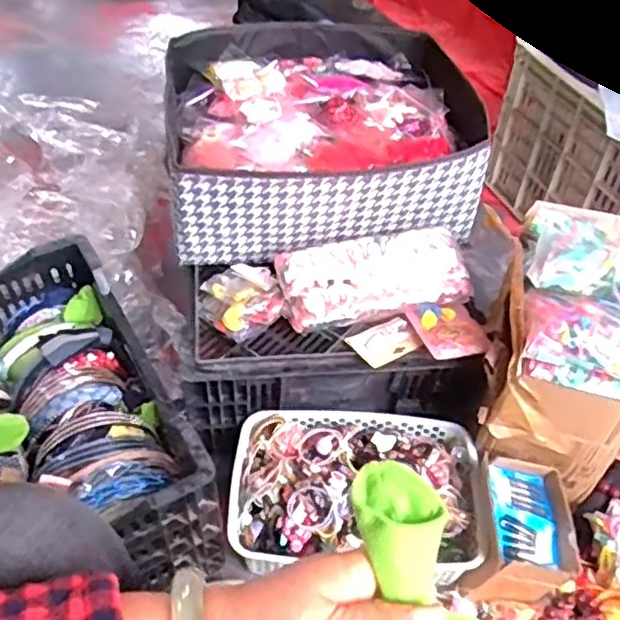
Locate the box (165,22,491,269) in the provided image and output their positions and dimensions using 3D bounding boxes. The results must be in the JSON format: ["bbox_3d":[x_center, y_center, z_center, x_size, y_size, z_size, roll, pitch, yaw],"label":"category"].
[{"bbox_3d":[0.012,-0.247,0.922,0.403,0.161,0.368,-3,49,-7],"label":"box"}]

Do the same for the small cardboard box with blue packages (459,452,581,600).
[{"bbox_3d":[0.246,0.260,0.774,0.107,0.099,0.144,7,49,2],"label":"small cardboard box with blue packages"}]

